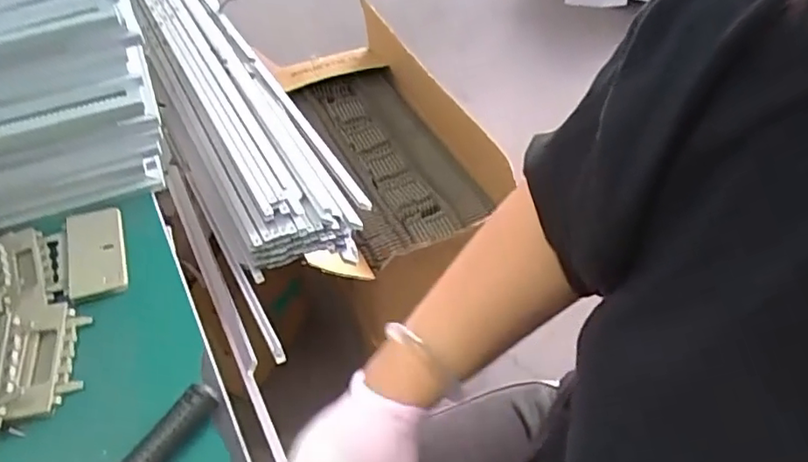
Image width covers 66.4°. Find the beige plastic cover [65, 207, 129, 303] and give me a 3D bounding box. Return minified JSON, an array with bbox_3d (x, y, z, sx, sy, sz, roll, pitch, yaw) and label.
[{"bbox_3d":[-0.245,0.015,0.491,0.043,0.005,0.092,-17,52,-13],"label":"beige plastic cover"}]

